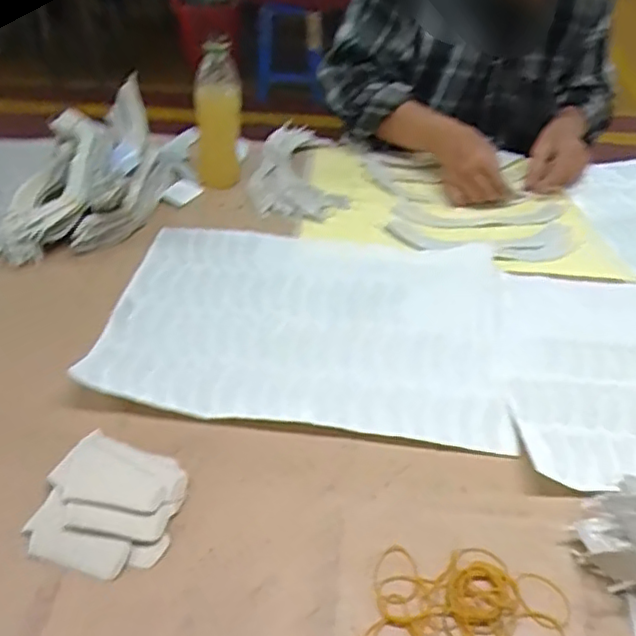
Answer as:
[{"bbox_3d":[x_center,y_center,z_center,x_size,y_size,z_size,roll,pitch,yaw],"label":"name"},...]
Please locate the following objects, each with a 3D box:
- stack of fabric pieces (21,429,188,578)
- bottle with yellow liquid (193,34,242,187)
[{"bbox_3d":[-0.177,0.156,0.535,0.112,0.023,0.113,11,46,10],"label":"stack of fabric pieces"},{"bbox_3d":[-0.135,-0.258,0.837,0.068,0.210,0.061,-4,45,-5],"label":"bottle with yellow liquid"}]

